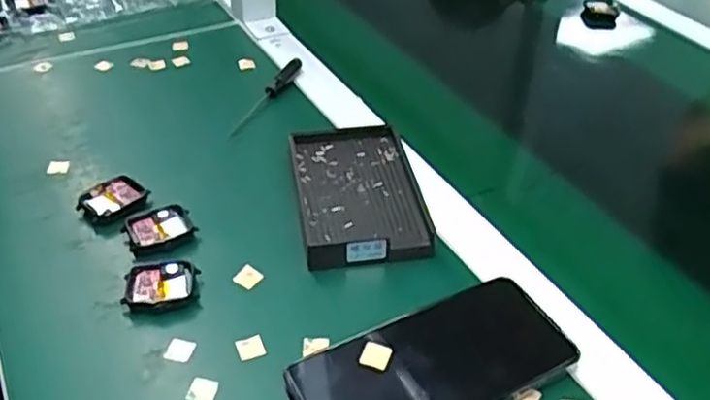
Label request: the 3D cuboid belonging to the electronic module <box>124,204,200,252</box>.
[{"bbox_3d":[-0.141,0.021,0.506,0.046,0.009,0.040,-15,42,-20],"label":"electronic module"}]

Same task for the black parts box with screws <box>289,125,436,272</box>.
[{"bbox_3d":[0.002,-0.005,0.537,0.091,0.024,0.144,-4,39,-8],"label":"black parts box with screws"}]

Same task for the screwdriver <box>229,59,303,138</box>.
[{"bbox_3d":[-0.080,-0.097,0.649,0.012,0.011,0.135,14,40,14],"label":"screwdriver"}]

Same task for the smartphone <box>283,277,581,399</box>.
[{"bbox_3d":[0.046,0.097,0.411,0.163,0.012,0.077,-21,46,-18],"label":"smartphone"}]

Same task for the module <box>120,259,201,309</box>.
[{"bbox_3d":[-0.129,0.056,0.465,0.048,0.009,0.038,-4,39,-8],"label":"module"}]

